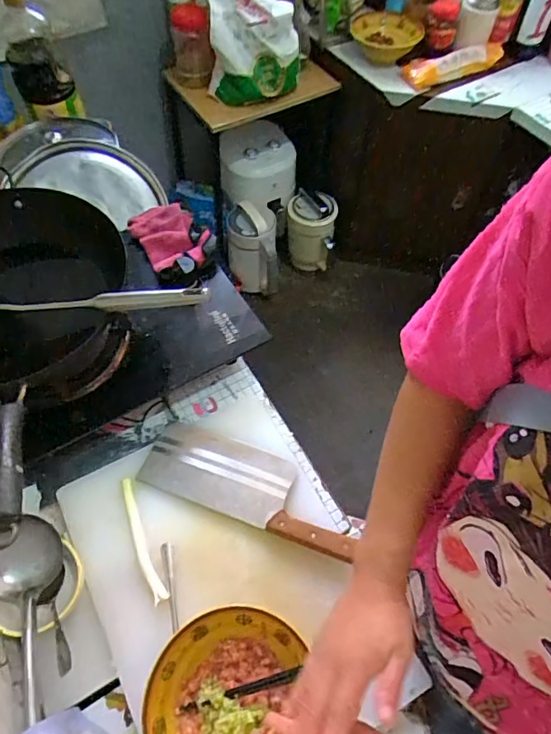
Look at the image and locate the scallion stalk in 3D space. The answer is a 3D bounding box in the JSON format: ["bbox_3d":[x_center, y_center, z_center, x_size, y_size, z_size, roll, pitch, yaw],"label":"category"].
[{"bbox_3d":[-0.177,0.224,0.648,0.020,0.007,0.166,-22,60,-13],"label":"scallion stalk"}]

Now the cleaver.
[{"bbox_3d":[-0.035,0.160,0.692,0.308,0.027,0.107,18,60,11],"label":"cleaver"}]

